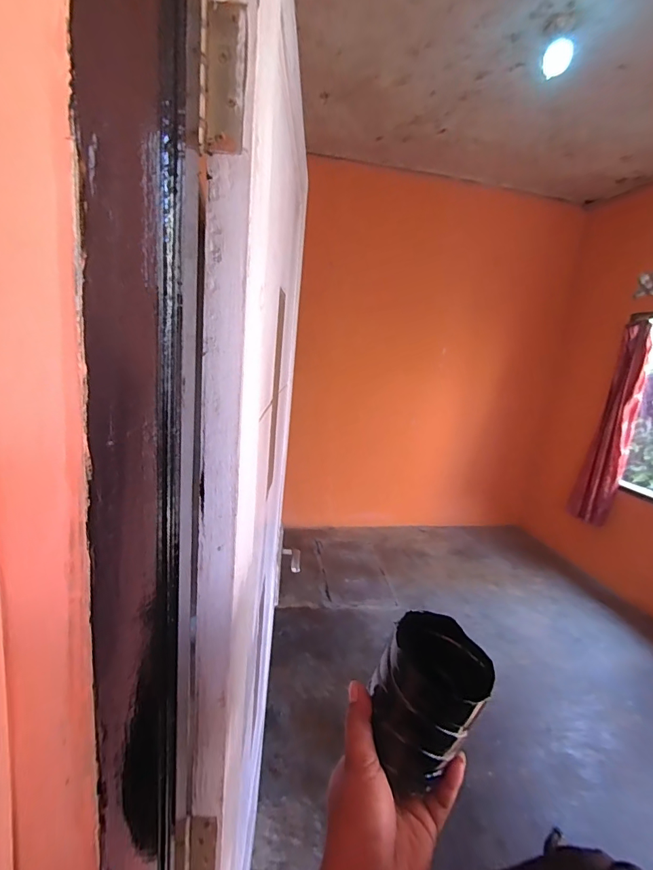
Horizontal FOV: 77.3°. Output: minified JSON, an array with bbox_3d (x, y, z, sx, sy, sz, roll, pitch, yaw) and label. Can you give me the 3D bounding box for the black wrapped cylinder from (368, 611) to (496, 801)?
[{"bbox_3d":[0.086,0.223,0.341,0.079,0.110,0.084,5,13,-1],"label":"black wrapped cylinder"}]

